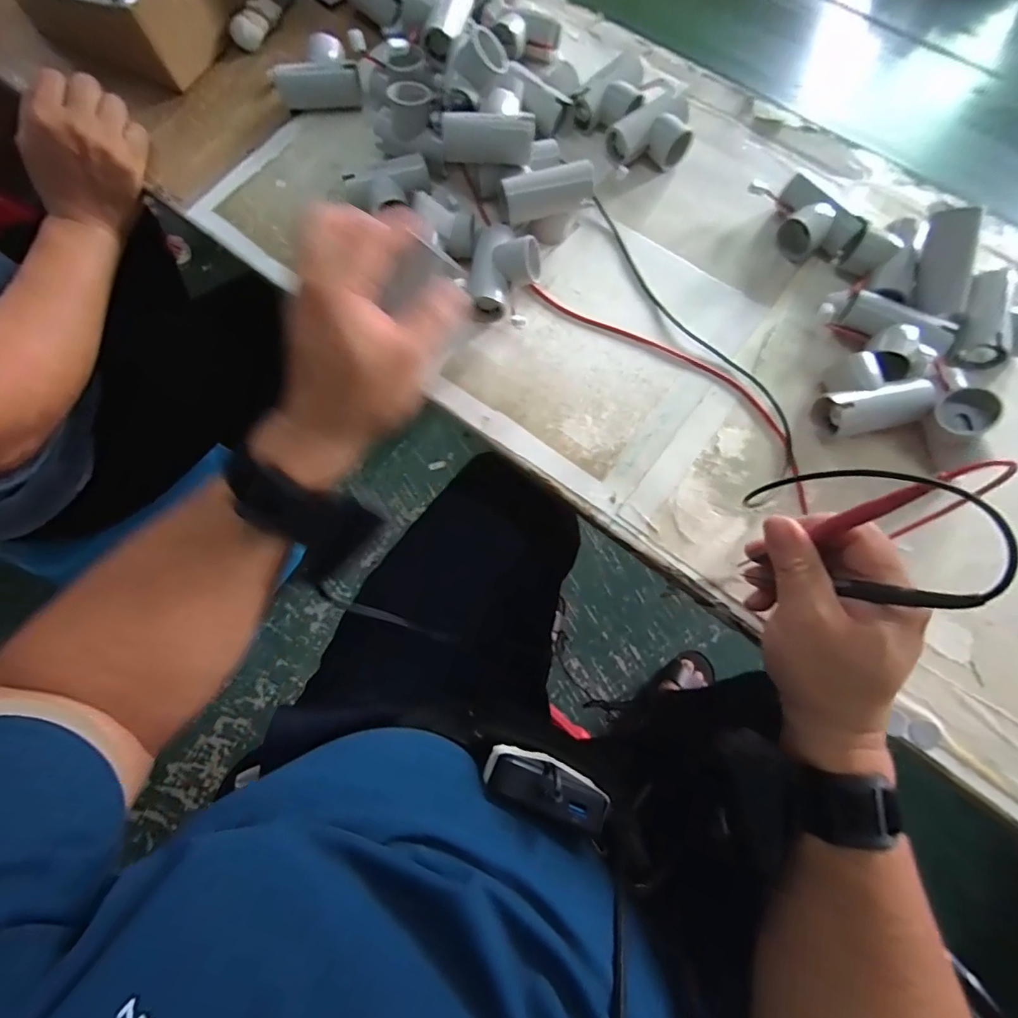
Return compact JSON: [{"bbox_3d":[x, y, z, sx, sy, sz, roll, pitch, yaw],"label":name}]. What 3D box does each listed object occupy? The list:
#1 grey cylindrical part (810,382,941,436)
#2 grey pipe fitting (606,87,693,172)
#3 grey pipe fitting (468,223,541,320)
[{"bbox_3d":[0.273,-0.074,0.376,0.075,0.029,0.035,-7,73,19],"label":"grey cylindrical part"},{"bbox_3d":[0.135,-0.346,0.466,0.080,0.036,0.055,-38,77,-10],"label":"grey pipe fitting"},{"bbox_3d":[-0.003,-0.202,0.420,0.056,0.044,0.079,11,74,3],"label":"grey pipe fitting"}]

